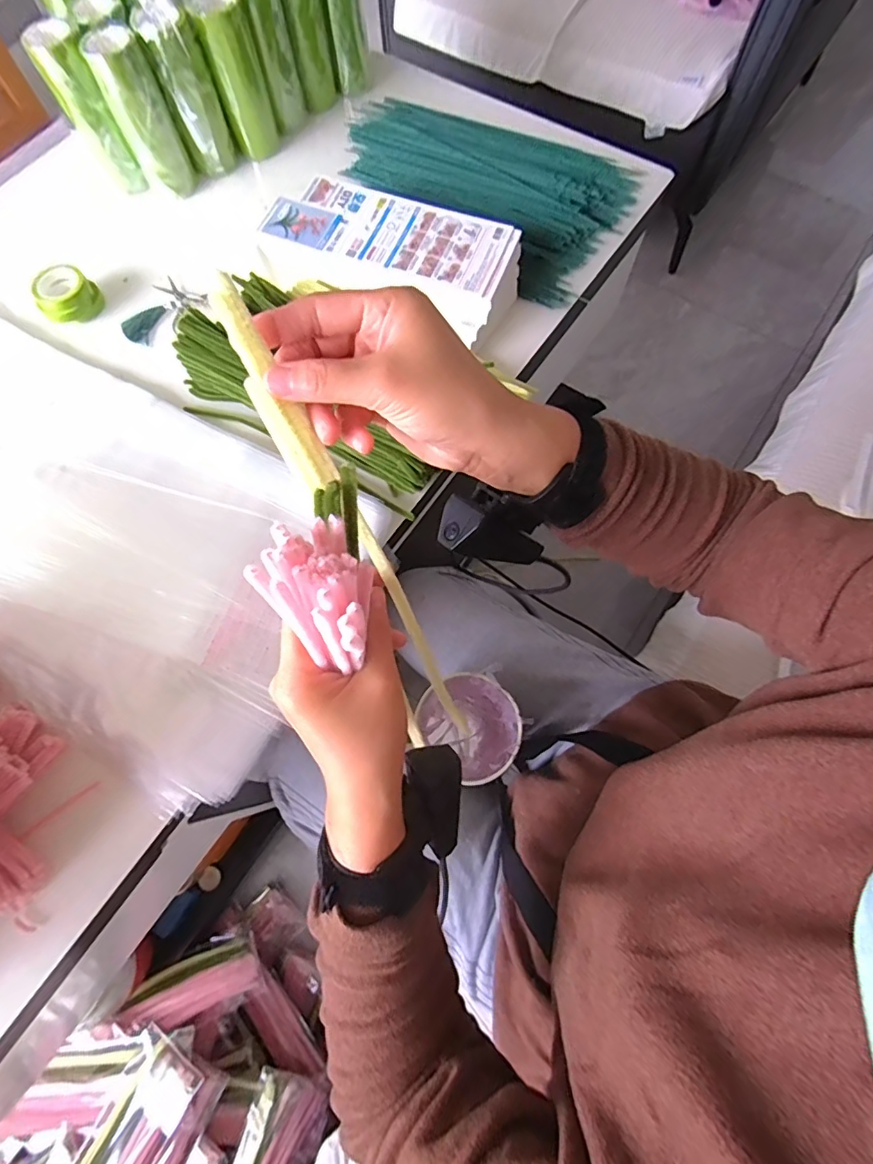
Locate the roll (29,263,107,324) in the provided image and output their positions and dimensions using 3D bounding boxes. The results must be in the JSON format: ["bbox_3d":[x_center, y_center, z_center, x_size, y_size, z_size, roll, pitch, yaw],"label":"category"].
[{"bbox_3d":[-0.439,-0.341,0.607,0.059,0.034,0.069,40,77,13],"label":"roll"}]

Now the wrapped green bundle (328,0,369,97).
[{"bbox_3d":[-0.122,-0.760,0.687,0.048,0.148,0.045,-12,72,-3],"label":"wrapped green bundle"}]

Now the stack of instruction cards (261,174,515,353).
[{"bbox_3d":[-0.052,-0.380,0.592,0.293,0.045,0.139,22,74,8],"label":"stack of instruction cards"}]

